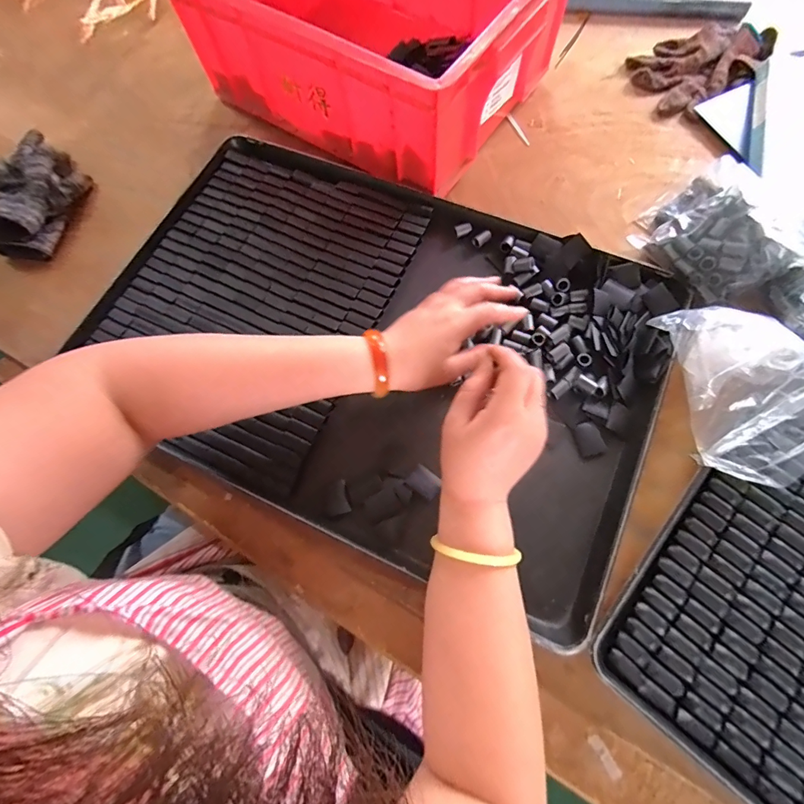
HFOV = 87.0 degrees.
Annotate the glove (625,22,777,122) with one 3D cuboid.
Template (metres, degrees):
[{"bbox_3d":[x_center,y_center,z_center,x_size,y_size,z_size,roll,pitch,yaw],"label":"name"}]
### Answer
[{"bbox_3d":[0.413,-0.458,0.575,0.184,0.032,0.126,-25,71,-5],"label":"glove"}]

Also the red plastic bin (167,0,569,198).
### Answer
[{"bbox_3d":[-0.026,-0.477,0.530,0.395,0.144,0.309,33,76,13],"label":"red plastic bin"}]

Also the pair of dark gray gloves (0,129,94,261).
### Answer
[{"bbox_3d":[-0.467,-0.264,0.541,0.099,0.051,0.168,15,72,8],"label":"pair of dark gray gloves"}]

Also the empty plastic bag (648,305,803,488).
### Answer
[{"bbox_3d":[0.313,-0.016,0.381,0.102,0.071,0.172,-9,70,0],"label":"empty plastic bag"}]

